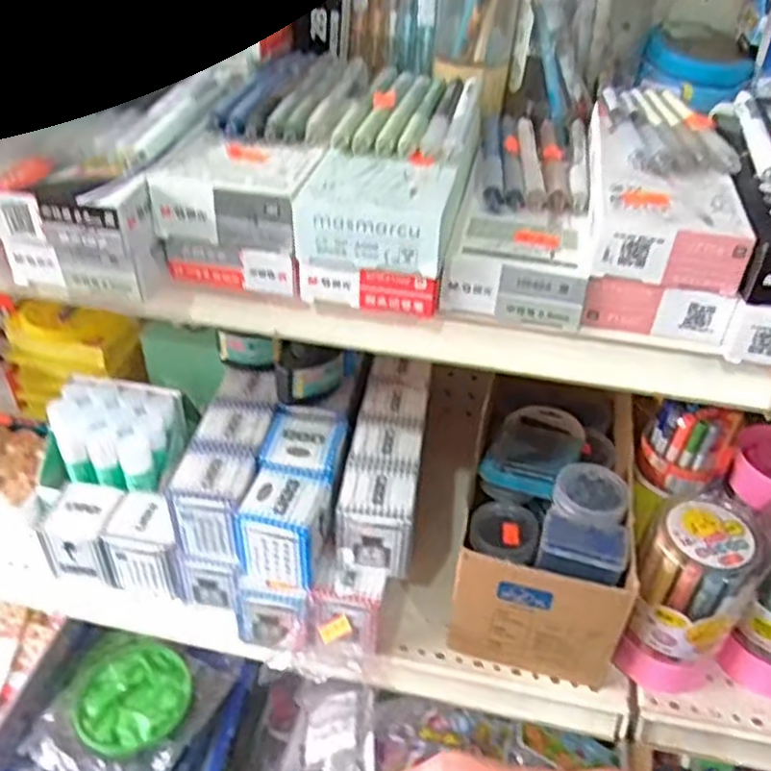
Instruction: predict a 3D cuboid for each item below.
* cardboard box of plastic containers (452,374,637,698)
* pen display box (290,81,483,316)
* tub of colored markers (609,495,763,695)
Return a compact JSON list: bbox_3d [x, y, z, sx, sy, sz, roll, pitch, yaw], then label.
[{"bbox_3d":[0.135,0.100,0.624,0.118,0.108,0.248,11,40,10],"label":"cardboard box of plastic containers"},{"bbox_3d":[0.008,-0.106,0.409,0.074,0.062,0.153,10,39,9],"label":"pen display box"},{"bbox_3d":[0.219,0.158,0.541,0.071,0.145,0.077,2,39,-2],"label":"tub of colored markers"}]

